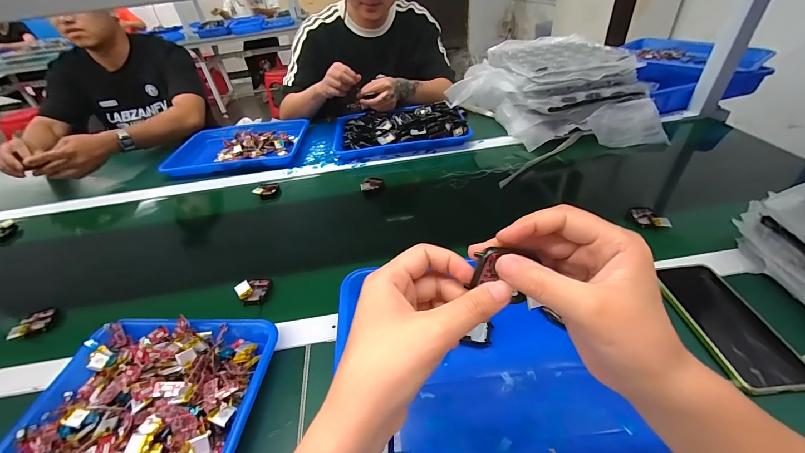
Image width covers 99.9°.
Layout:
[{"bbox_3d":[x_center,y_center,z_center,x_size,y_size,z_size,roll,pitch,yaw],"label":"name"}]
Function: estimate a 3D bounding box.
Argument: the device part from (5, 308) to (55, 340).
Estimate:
[{"bbox_3d":[-0.532,0.141,0.487,0.028,0.019,0.055,10,42,19],"label":"device part"}]

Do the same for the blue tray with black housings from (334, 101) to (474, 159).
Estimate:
[{"bbox_3d":[-0.009,-0.241,0.827,0.322,0.047,0.195,-4,39,3],"label":"blue tray with black housings"}]

